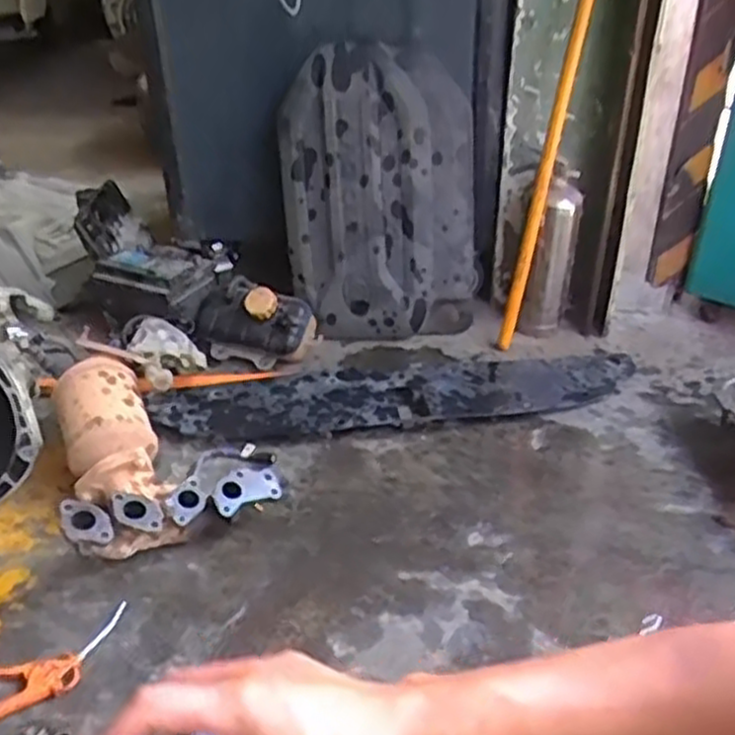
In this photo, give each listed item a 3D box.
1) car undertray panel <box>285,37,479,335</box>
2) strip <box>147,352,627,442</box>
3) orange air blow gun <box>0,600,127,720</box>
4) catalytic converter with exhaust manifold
[{"bbox_3d":[0.031,-0.338,1.600,0.394,0.543,0.158,5,33,10],"label":"car undertray panel"},{"bbox_3d":[0.083,0.051,1.494,0.944,0.042,0.207,-5,32,-7],"label":"strip"},{"bbox_3d":[-0.396,0.378,0.998,0.187,0.022,0.102,-16,35,-22],"label":"orange air blow gun"},{"bbox_3d":[-0.321,0.135,1.238,0.310,0.175,0.357,-14,34,-19],"label":"catalytic converter with exhaust manifold"}]

